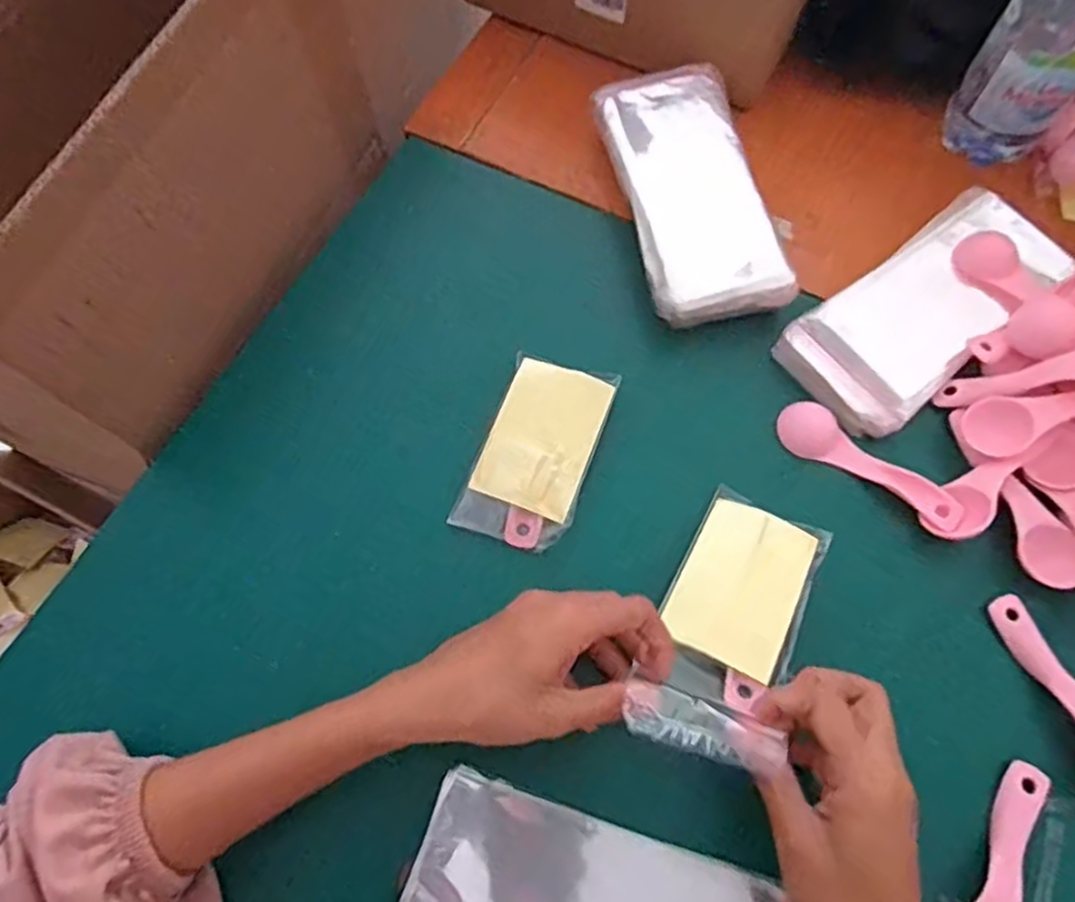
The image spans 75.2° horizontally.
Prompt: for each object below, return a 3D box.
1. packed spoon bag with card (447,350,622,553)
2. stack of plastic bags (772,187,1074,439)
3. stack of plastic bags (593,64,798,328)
[{"bbox_3d":[0.000,0.000,0.415,0.064,0.010,0.114,19,76,6],"label":"packed spoon bag with card"},{"bbox_3d":[0.250,-0.091,0.446,0.188,0.025,0.087,-34,72,-14],"label":"stack of plastic bags"},{"bbox_3d":[0.101,-0.174,0.464,0.086,0.029,0.184,-11,69,-5],"label":"stack of plastic bags"}]

